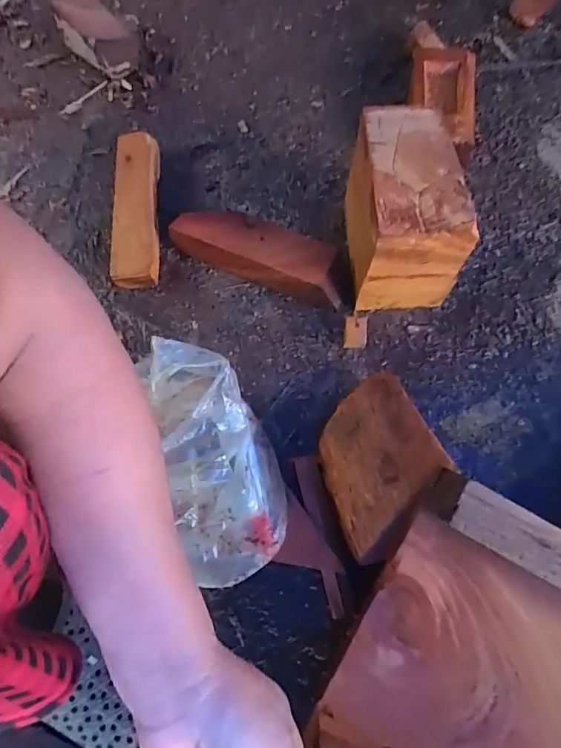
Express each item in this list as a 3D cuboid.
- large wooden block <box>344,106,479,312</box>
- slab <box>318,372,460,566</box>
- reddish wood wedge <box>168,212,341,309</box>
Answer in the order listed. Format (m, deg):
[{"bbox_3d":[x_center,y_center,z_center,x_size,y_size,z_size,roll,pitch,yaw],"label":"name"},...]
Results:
[{"bbox_3d":[0.118,-0.154,0.496,0.094,0.146,0.138,-5,71,-1],"label":"large wooden block"},{"bbox_3d":[0.083,0.075,0.441,0.111,0.028,0.164,-32,43,9],"label":"slab"},{"bbox_3d":[-0.021,-0.132,0.541,0.193,0.053,0.070,21,73,8],"label":"reddish wood wedge"}]

